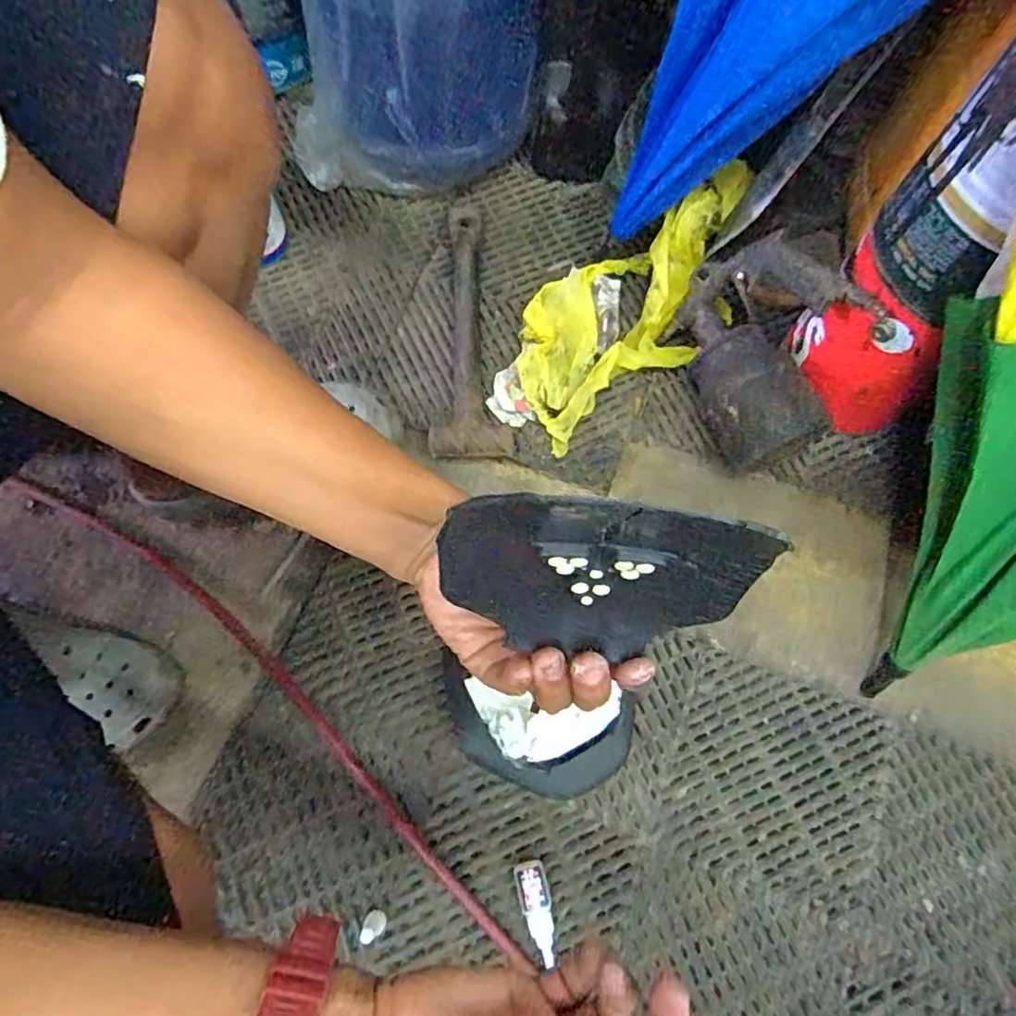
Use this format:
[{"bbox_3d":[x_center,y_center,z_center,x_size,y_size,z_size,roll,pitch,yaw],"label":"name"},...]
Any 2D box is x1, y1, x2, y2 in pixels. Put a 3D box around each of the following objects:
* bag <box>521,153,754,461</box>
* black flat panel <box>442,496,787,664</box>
[{"bbox_3d":[0.150,-0.246,0.736,0.181,0.098,0.381,43,95,12],"label":"bag"},{"bbox_3d":[0.035,0.034,0.261,0.120,0.104,0.008,5,50,-3],"label":"black flat panel"}]

